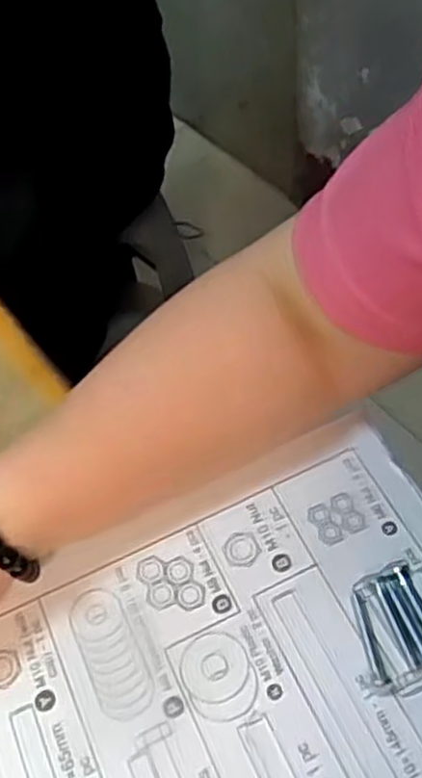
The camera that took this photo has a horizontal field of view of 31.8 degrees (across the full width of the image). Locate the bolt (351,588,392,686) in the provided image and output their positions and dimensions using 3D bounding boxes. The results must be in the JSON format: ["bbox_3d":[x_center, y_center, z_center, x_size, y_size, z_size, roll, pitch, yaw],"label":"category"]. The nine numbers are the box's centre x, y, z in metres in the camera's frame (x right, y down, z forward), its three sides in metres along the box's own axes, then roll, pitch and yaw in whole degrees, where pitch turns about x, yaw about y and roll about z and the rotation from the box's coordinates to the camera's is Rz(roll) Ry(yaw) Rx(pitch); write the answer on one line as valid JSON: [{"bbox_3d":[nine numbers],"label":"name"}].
[{"bbox_3d":[0.070,0.109,0.328,0.007,0.006,0.043,-10,53,-1],"label":"bolt"}]

